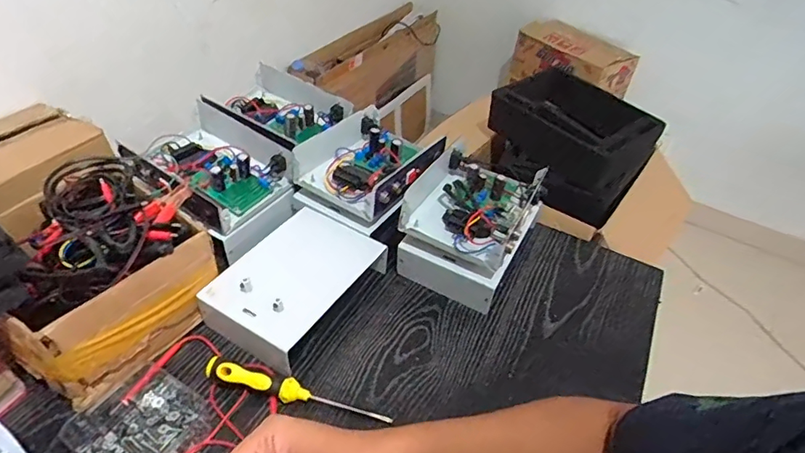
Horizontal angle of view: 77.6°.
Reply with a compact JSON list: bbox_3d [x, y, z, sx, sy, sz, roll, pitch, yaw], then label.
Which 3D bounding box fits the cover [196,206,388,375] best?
[{"bbox_3d":[-0.138,0.072,0.660,0.140,0.066,0.217,24,46,19],"label":"cover"}]

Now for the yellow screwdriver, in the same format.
[{"bbox_3d":[-0.121,0.187,0.567,0.209,0.026,0.026,16,44,1],"label":"yellow screwdriver"}]

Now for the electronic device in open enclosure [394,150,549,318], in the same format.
[{"bbox_3d":[0.102,-0.004,0.737,0.153,0.113,0.207,21,45,16],"label":"electronic device in open enclosure"}]

